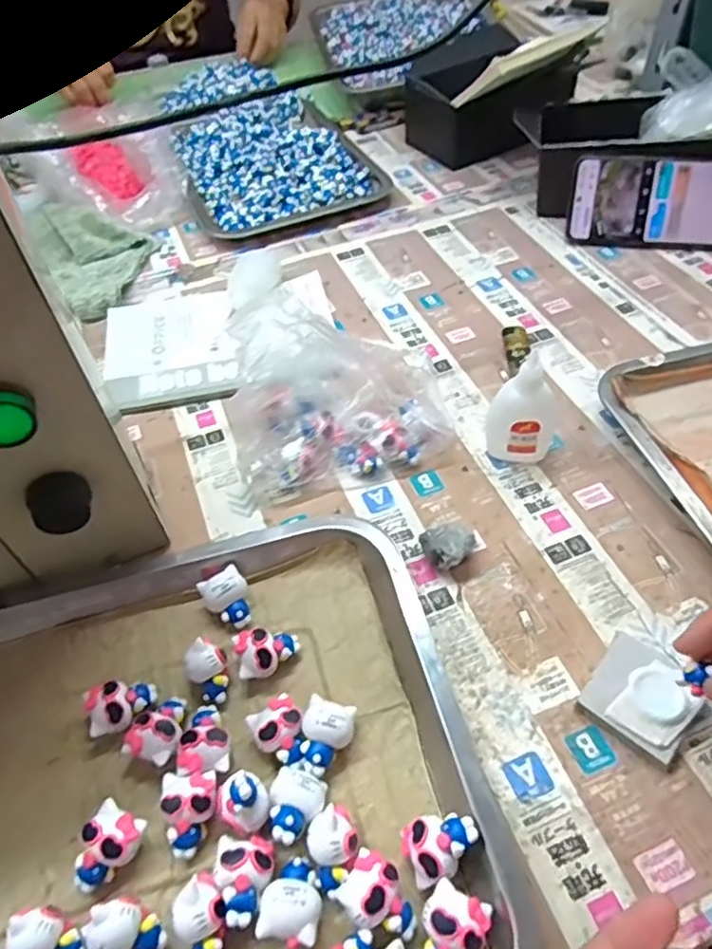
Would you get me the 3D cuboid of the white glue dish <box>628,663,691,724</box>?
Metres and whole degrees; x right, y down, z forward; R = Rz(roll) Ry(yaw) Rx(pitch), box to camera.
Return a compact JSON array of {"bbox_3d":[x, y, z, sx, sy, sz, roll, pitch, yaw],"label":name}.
[{"bbox_3d":[0.154,0.113,0.320,0.027,0.011,0.030,-18,53,-11],"label":"white glue dish"}]

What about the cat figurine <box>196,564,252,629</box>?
[{"bbox_3d":[-0.074,0.072,0.364,0.025,0.020,0.032,-33,57,-21],"label":"cat figurine"}]

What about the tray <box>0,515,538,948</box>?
[{"bbox_3d":[-0.120,0.161,0.296,0.349,0.026,0.272,-13,52,-7],"label":"tray"}]

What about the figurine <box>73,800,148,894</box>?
[{"bbox_3d":[-0.114,0.173,0.287,0.024,0.022,0.034,19,55,17],"label":"figurine"}]

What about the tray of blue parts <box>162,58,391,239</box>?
[{"bbox_3d":[-0.131,-0.430,0.787,0.209,0.032,0.418,-20,53,-12],"label":"tray of blue parts"}]

